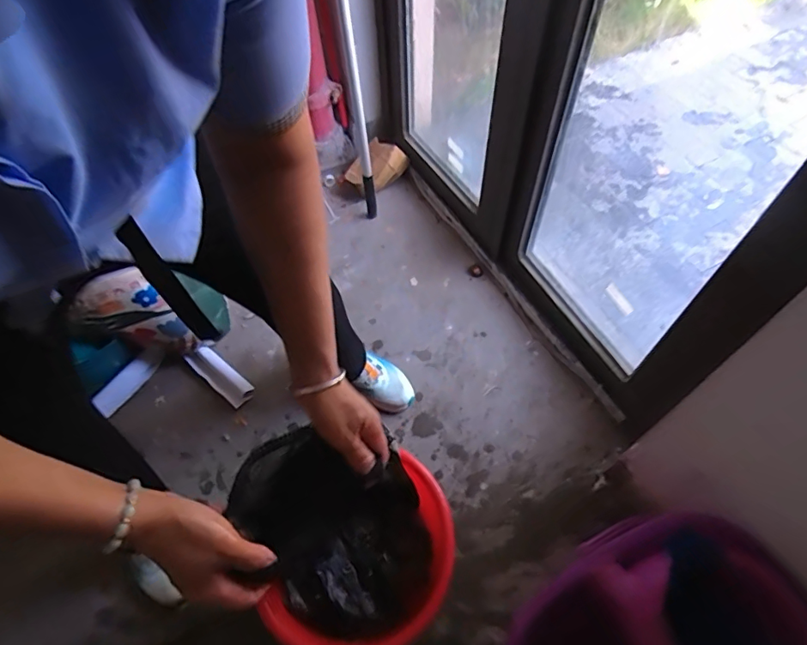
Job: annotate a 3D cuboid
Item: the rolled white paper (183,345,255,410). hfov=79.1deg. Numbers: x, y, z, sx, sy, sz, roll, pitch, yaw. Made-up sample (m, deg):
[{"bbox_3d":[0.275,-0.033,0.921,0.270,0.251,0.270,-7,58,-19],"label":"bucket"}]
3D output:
[{"bbox_3d":[-0.448,0.123,1.180,0.201,0.036,0.063,35,66,22],"label":"rolled white paper"}]

